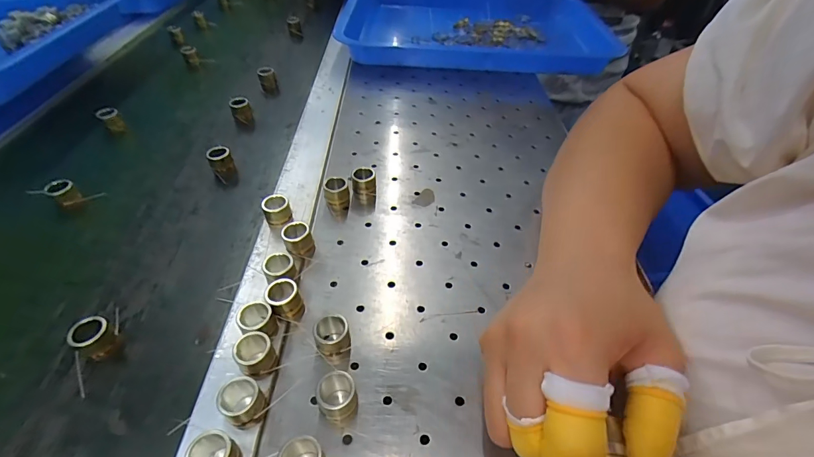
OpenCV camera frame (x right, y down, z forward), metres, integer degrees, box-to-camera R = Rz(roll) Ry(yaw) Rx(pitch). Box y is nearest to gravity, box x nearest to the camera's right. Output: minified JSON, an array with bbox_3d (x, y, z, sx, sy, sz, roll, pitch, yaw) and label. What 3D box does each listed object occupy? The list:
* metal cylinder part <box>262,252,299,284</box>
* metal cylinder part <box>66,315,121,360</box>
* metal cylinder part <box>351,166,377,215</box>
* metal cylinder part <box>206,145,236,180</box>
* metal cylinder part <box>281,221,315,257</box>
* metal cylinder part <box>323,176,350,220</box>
[{"bbox_3d":[-0.087,0.031,0.276,0.020,0.021,0.022,-1,43,1],"label":"metal cylinder part"},{"bbox_3d":[-0.192,0.068,0.247,0.015,0.022,0.020,32,53,30],"label":"metal cylinder part"},{"bbox_3d":[-0.038,-0.038,0.346,0.022,0.023,0.025,-7,44,-6],"label":"metal cylinder part"},{"bbox_3d":[-0.174,-0.061,0.377,0.020,0.024,0.021,-22,47,-20],"label":"metal cylinder part"},{"bbox_3d":[-0.080,0.010,0.298,0.019,0.023,0.020,-17,46,-16],"label":"metal cylinder part"},{"bbox_3d":[-0.058,-0.026,0.334,0.020,0.023,0.023,-10,44,-10],"label":"metal cylinder part"}]

